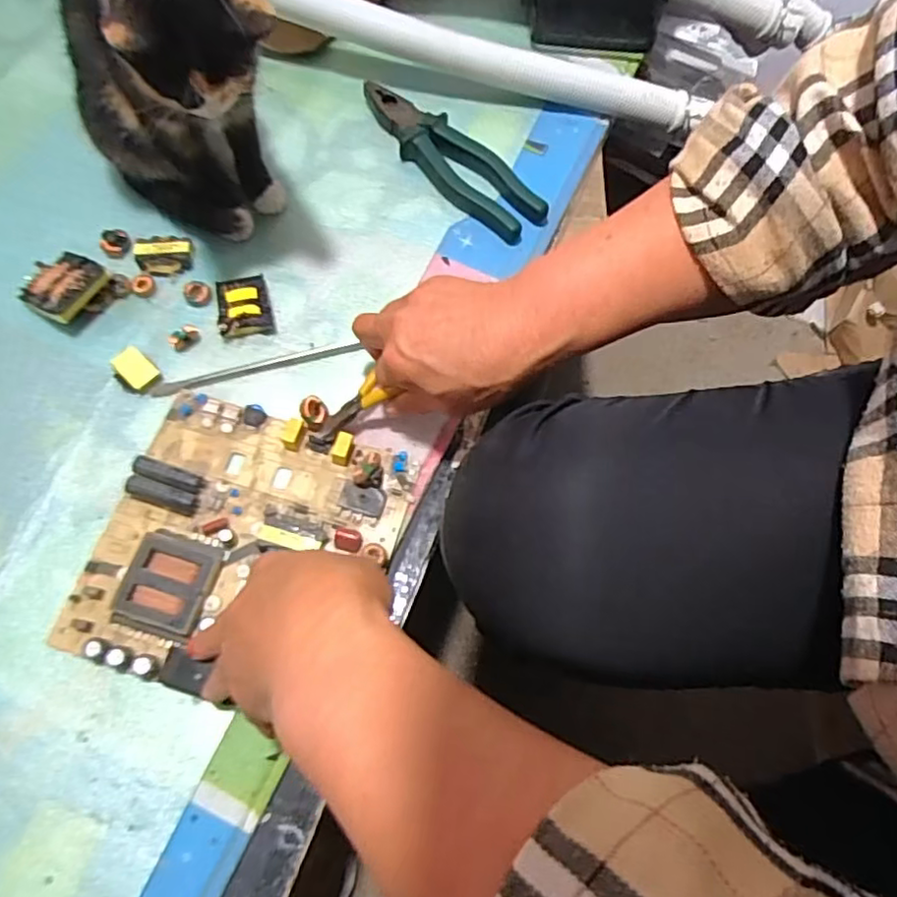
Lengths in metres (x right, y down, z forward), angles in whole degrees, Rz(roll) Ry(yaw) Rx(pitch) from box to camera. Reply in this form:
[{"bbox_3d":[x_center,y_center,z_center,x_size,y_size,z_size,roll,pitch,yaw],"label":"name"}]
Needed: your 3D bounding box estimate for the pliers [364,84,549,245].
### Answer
[{"bbox_3d":[-0.001,-0.246,0.538,0.050,0.020,0.190,-42,75,-17],"label":"pliers"}]

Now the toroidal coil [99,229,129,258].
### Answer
[{"bbox_3d":[-0.261,-0.161,0.496,0.022,0.015,0.019,-33,72,-14],"label":"toroidal coil"}]

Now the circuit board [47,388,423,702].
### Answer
[{"bbox_3d":[-0.131,0.057,0.412,0.183,0.020,0.185,11,67,3],"label":"circuit board"}]

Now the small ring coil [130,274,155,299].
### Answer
[{"bbox_3d":[-0.235,-0.125,0.486,0.017,0.007,0.017,1,67,-2],"label":"small ring coil"}]

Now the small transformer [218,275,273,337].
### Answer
[{"bbox_3d":[-0.154,-0.107,0.477,0.036,0.015,0.047,-14,69,-8],"label":"small transformer"}]

